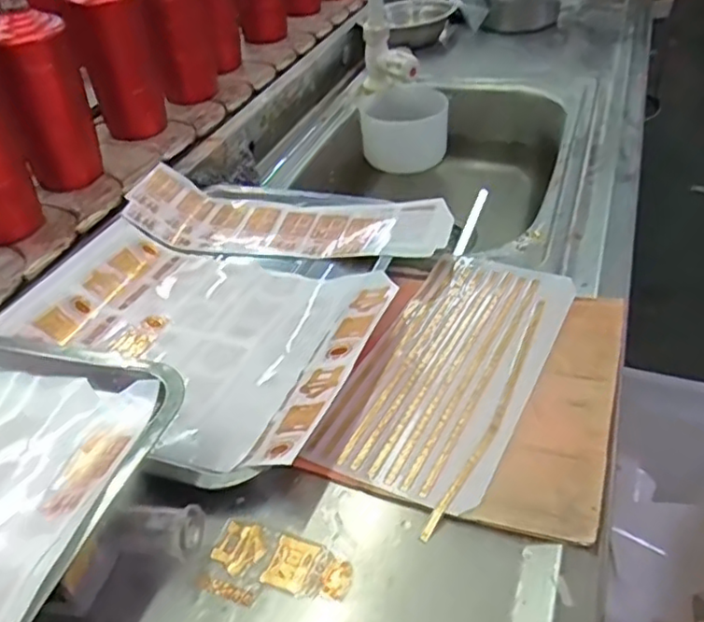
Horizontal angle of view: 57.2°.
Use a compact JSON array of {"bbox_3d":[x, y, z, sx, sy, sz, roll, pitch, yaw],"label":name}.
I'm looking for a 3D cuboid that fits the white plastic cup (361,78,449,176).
[{"bbox_3d":[0.072,-0.261,0.917,0.116,0.098,0.122,-3,40,2],"label":"white plastic cup"}]

